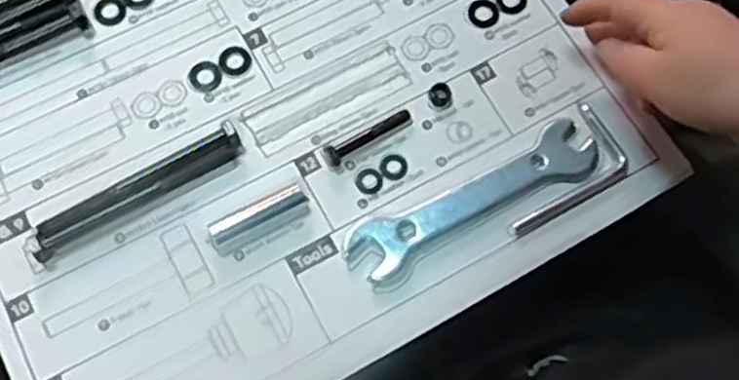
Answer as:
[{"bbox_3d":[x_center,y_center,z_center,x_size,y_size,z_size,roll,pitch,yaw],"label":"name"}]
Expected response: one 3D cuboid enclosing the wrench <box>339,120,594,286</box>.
[{"bbox_3d":[0.059,0.005,0.430,0.153,0.006,0.034,-28,74,-8],"label":"wrench"}]

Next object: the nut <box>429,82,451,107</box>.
[{"bbox_3d":[0.042,-0.056,0.452,0.013,0.004,0.014,0,72,0],"label":"nut"}]

